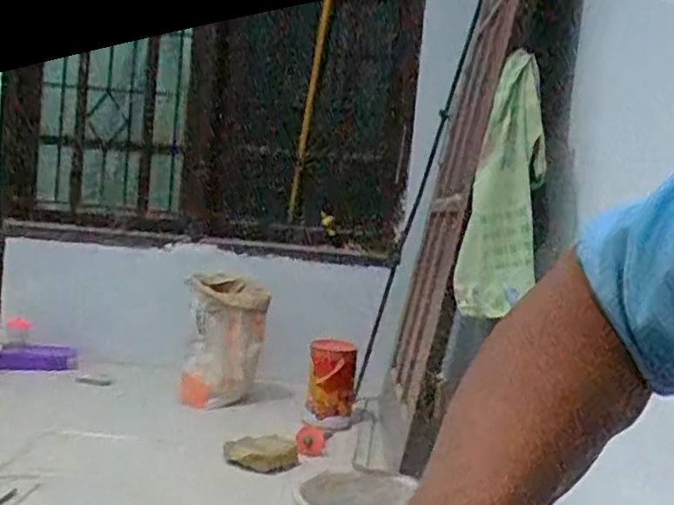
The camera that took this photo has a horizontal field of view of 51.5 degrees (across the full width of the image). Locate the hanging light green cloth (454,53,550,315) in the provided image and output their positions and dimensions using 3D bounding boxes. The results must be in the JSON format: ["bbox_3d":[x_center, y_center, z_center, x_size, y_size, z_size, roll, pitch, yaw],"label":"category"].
[{"bbox_3d":[0.359,-0.136,1.476,0.153,0.534,0.040,5,5,-7],"label":"hanging light green cloth"}]

